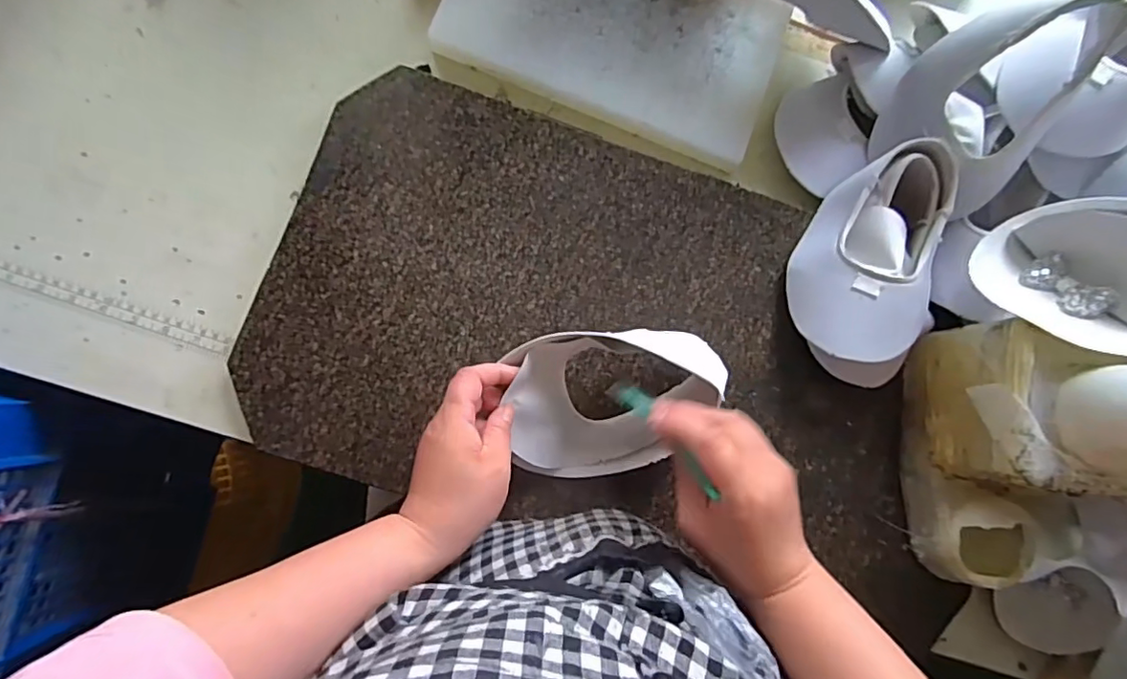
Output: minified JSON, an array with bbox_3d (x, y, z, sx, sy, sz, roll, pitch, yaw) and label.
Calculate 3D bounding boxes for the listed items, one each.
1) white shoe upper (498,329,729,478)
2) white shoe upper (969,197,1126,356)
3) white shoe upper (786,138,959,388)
[{"bbox_3d":[0.042,0.049,0.429,0.161,0.071,0.109,-7,84,-6],"label":"white shoe upper"},{"bbox_3d":[0.397,-0.049,0.402,0.153,0.075,0.118,-11,83,-8],"label":"white shoe upper"},{"bbox_3d":[0.260,-0.063,0.473,0.116,0.066,0.197,11,83,-4],"label":"white shoe upper"}]

